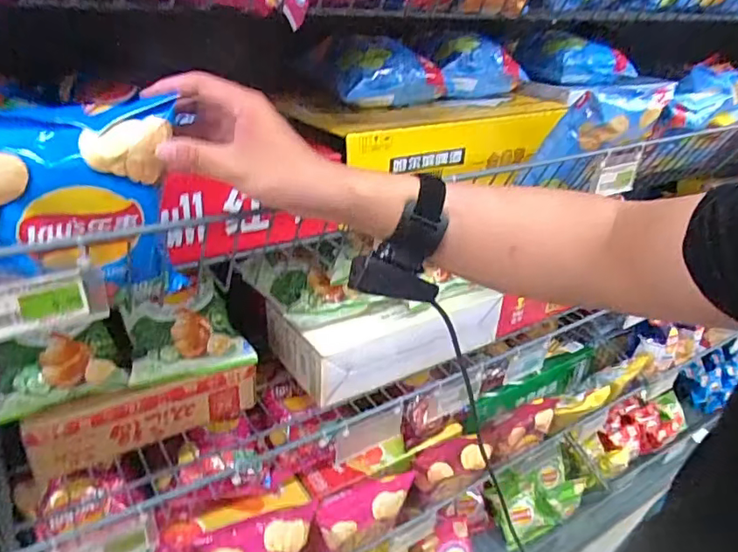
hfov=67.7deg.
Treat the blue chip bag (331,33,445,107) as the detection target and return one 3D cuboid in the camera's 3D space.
[{"bbox_3d":[0.028,-0.273,0.733,0.148,0.079,0.065,-7,34,-21],"label":"blue chip bag"}]

